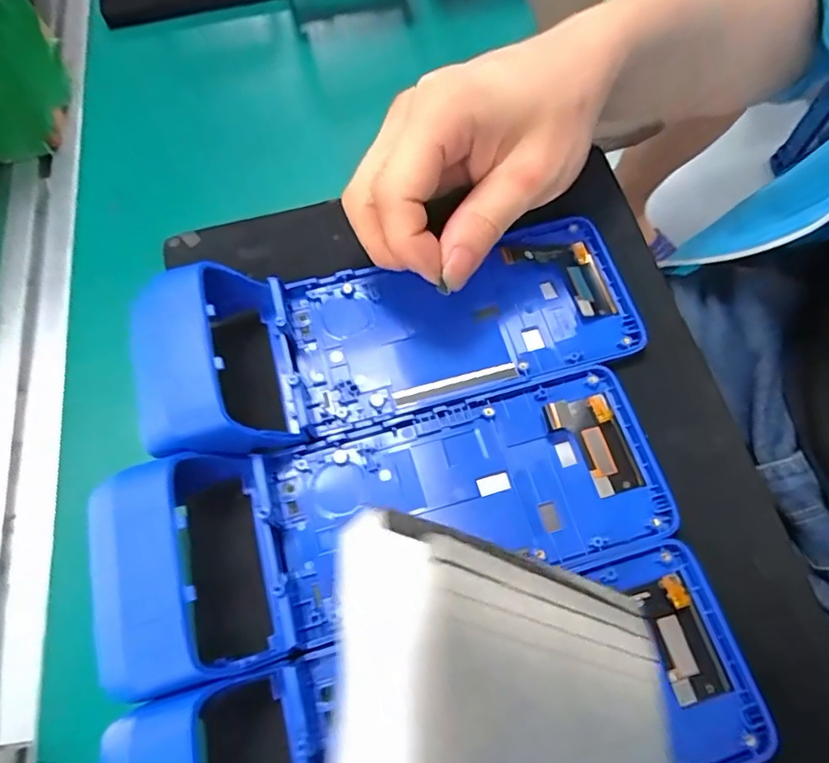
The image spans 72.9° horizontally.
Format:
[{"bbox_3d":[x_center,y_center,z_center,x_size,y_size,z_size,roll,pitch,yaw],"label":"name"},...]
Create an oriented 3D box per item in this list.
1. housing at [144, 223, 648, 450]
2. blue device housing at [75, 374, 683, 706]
[{"bbox_3d":[-0.007,-0.032,0.255,0.222,0.043,0.085,-17,69,-4],"label":"housing"},{"bbox_3d":[-0.007,0.050,0.223,0.226,0.040,0.078,-16,69,-4],"label":"blue device housing"}]

